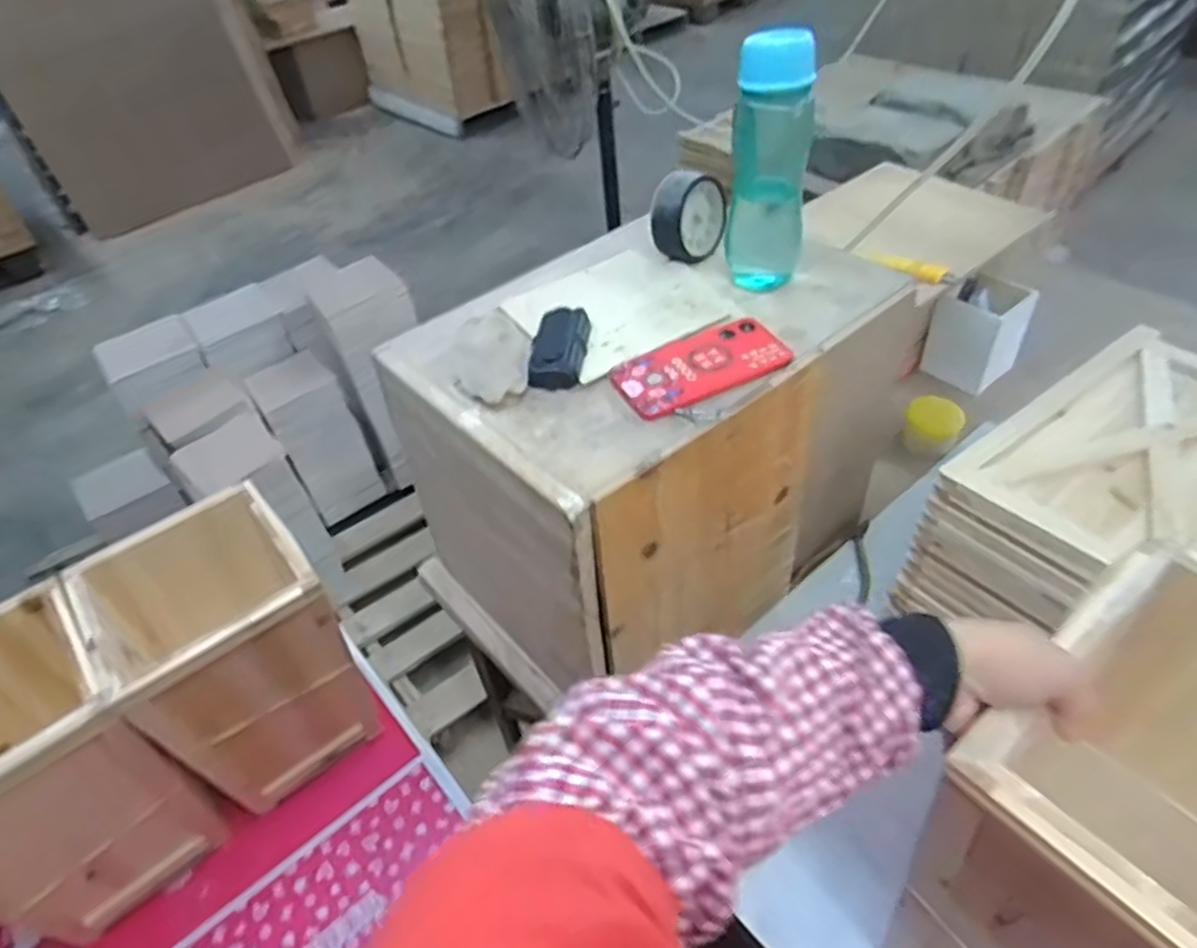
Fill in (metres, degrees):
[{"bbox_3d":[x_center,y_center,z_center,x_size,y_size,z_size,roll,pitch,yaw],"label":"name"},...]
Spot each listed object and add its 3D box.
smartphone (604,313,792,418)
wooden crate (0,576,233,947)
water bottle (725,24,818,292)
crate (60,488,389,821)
[{"bbox_3d":[0.099,-0.103,0.697,0.167,0.014,0.077,-24,47,-16],"label":"smartphone"},{"bbox_3d":[-0.665,0.370,0.912,0.242,0.347,0.240,-34,50,-25],"label":"wooden crate"},{"bbox_3d":[0.170,-0.305,0.736,0.080,0.233,0.062,6,46,13],"label":"water bottle"},{"bbox_3d":[-0.483,0.246,1.018,0.239,0.349,0.248,-34,50,-25],"label":"crate"}]

